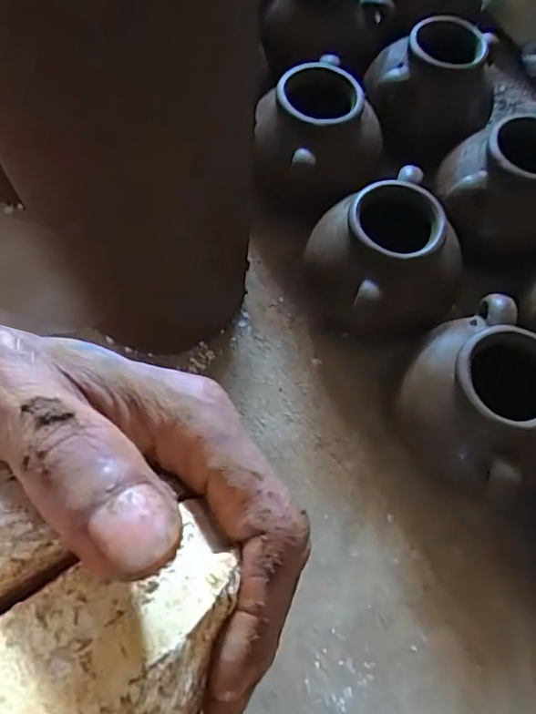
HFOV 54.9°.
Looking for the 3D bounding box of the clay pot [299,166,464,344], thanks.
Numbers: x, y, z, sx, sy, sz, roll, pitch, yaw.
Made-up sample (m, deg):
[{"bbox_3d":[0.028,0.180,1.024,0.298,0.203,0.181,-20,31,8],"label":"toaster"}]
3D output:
[{"bbox_3d":[0.211,-0.170,0.913,0.236,0.204,0.253,1,66,-3],"label":"clay pot"}]

